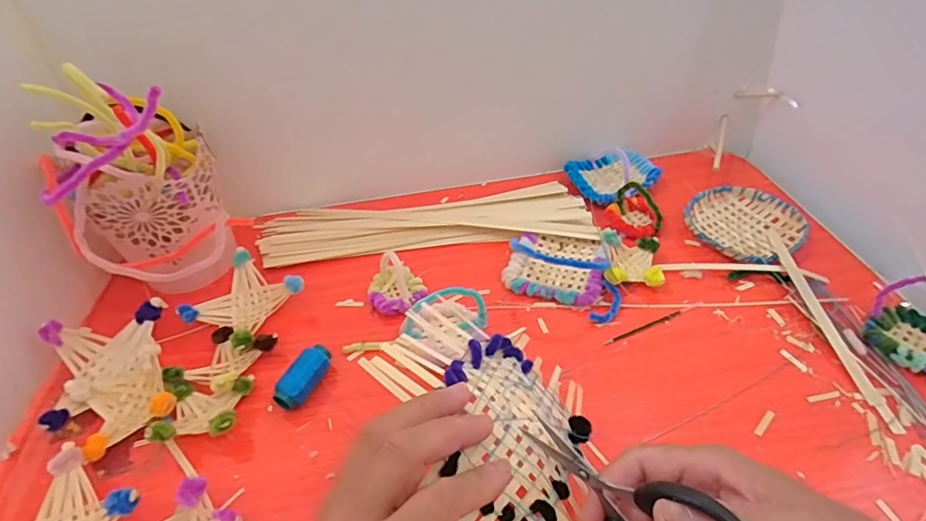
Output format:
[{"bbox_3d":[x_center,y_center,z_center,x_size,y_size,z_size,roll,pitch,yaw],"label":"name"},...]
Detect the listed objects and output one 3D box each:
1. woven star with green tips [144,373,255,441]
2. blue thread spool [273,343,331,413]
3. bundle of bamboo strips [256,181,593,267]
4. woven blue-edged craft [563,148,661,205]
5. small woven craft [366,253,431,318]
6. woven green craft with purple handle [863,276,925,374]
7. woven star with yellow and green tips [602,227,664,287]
[{"bbox_3d":[-0.203,0.117,0.403,0.060,0.029,0.055,-8,44,-4],"label":"woven star with green tips"},{"bbox_3d":[-0.128,0.098,0.421,0.026,0.026,0.057,19,48,23],"label":"blue thread spool"},{"bbox_3d":[-0.042,-0.046,0.570,0.356,0.013,0.102,-4,44,0],"label":"bundle of bamboo strips"},{"bbox_3d":[0.178,-0.109,0.602,0.106,0.031,0.082,-26,47,-21],"label":"woven blue-edged craft"},{"bbox_3d":[-0.064,0.021,0.488,0.053,0.035,0.055,-15,45,-11],"label":"small woven craft"},{"bbox_3d":[0.368,0.046,0.405,0.064,0.059,0.066,-35,51,-28],"label":"woven green craft with purple handle"},{"bbox_3d":[0.163,0.000,0.493,0.053,0.029,0.059,2,44,7],"label":"woven star with yellow and green tips"}]

